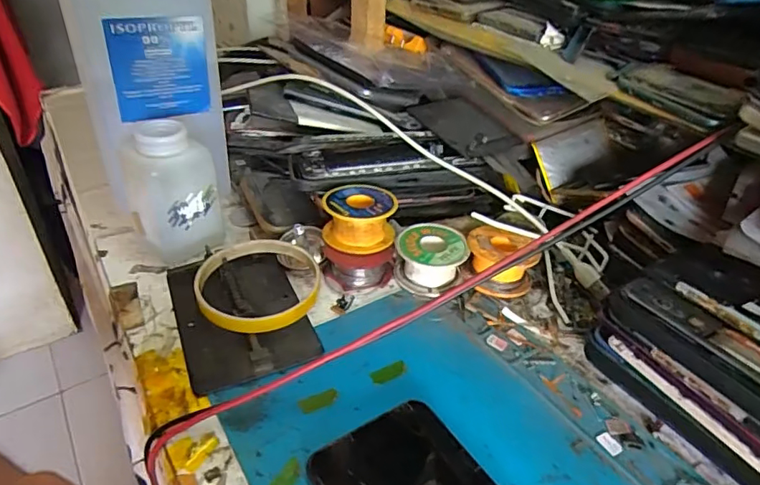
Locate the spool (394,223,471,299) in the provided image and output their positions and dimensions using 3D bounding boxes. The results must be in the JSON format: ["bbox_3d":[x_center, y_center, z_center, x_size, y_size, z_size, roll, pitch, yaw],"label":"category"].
[{"bbox_3d":[0.039,0.013,0.386,0.050,0.033,0.051,2,37,-2],"label":"spool"}]

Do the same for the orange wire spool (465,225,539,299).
[{"bbox_3d":[0.088,0.013,0.382,0.044,0.036,0.046,2,37,-2],"label":"orange wire spool"}]

